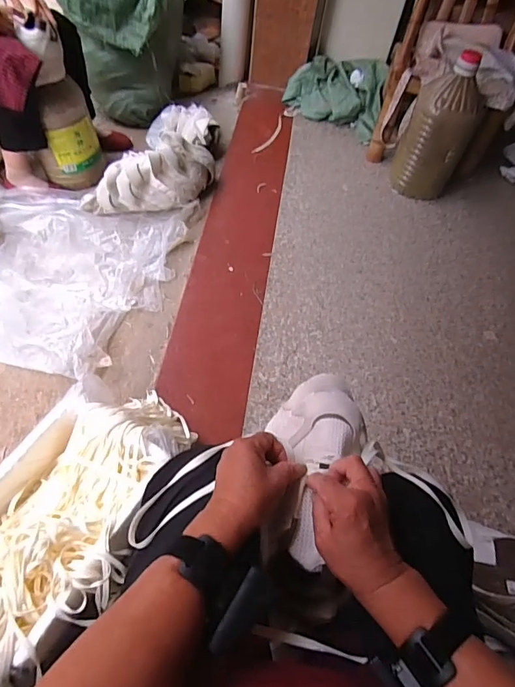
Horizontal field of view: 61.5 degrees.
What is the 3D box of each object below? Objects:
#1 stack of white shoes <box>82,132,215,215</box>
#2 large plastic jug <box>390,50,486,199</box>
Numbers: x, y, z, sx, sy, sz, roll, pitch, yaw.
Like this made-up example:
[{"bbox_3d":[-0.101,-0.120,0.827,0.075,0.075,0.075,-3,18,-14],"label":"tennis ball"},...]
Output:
[{"bbox_3d":[-0.336,-0.511,1.322,0.421,0.171,0.130,-13,59,-10],"label":"stack of white shoes"},{"bbox_3d":[0.605,-0.712,1.425,0.211,0.377,0.209,23,56,9],"label":"large plastic jug"}]

